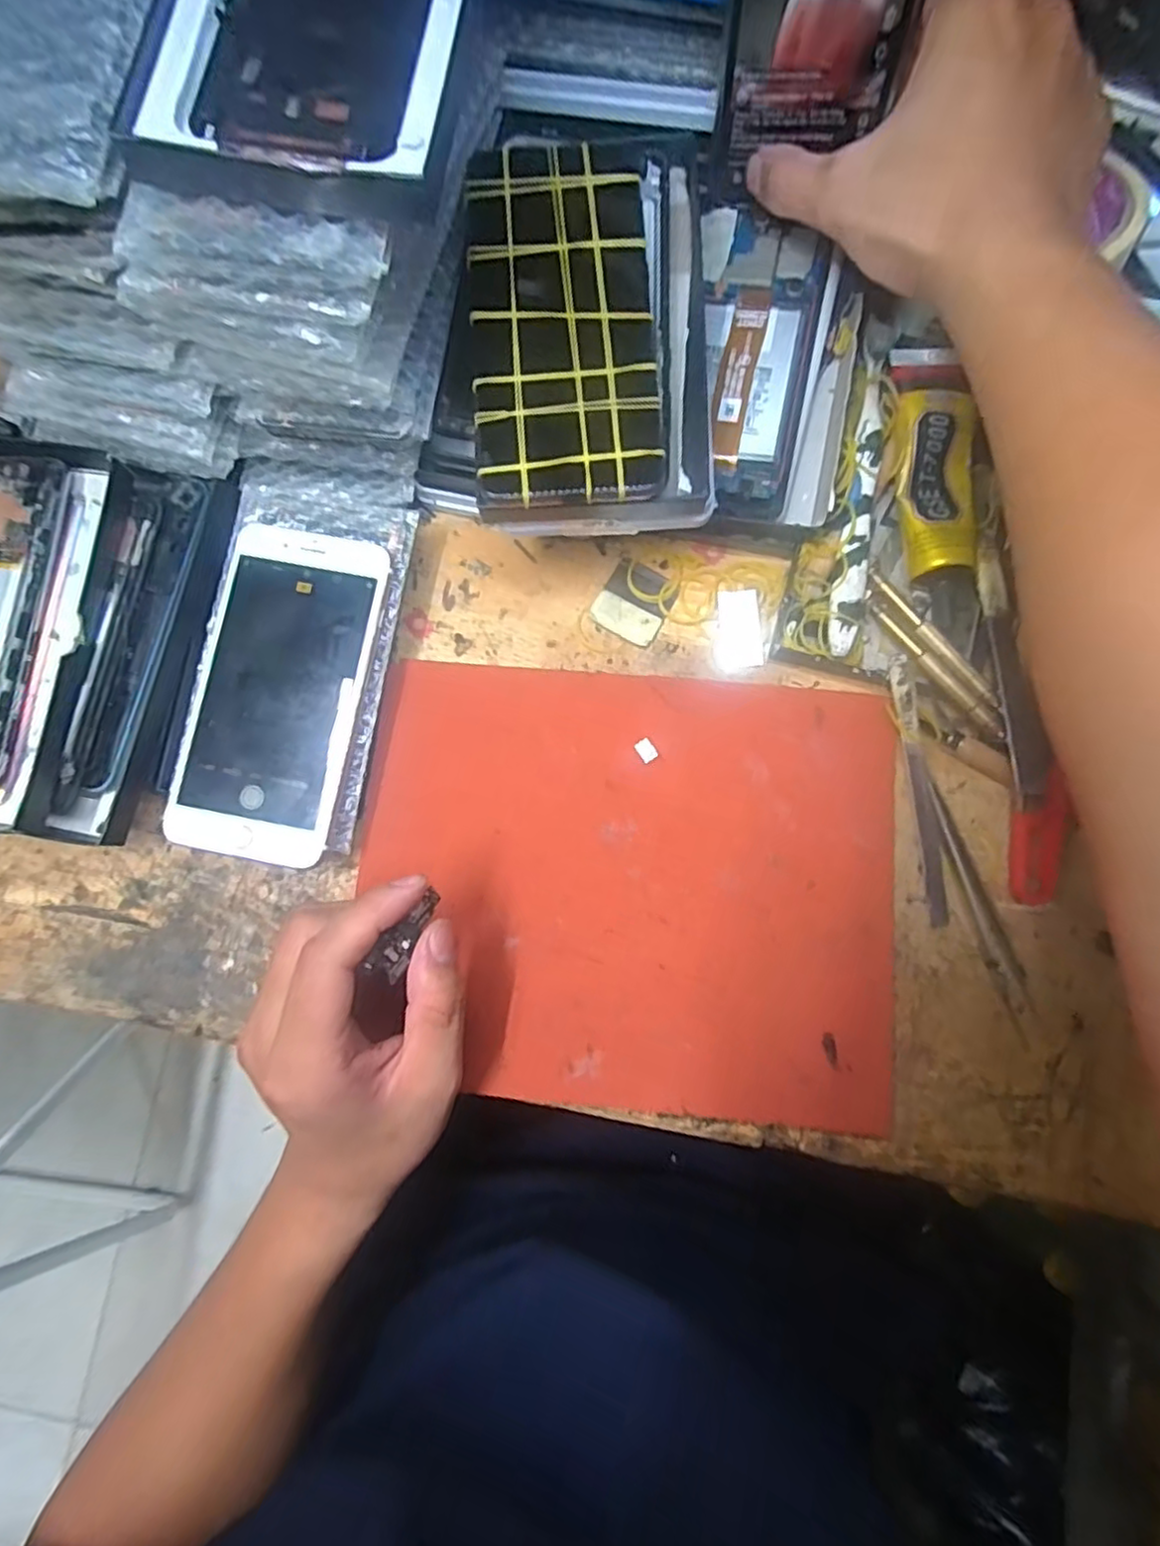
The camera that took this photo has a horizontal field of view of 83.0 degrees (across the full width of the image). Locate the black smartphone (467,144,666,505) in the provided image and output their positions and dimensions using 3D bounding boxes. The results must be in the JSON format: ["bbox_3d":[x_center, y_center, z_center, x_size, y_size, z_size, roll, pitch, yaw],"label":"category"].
[{"bbox_3d":[-0.007,-0.189,0.274,0.075,0.016,0.153,-5,82,2],"label":"black smartphone"}]

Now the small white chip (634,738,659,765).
[{"bbox_3d":[0.032,-0.011,0.321,0.009,0.004,0.011,-34,81,-5],"label":"small white chip"}]

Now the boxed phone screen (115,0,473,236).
[{"bbox_3d":[-0.083,-0.264,0.219,0.096,0.015,0.164,7,80,2],"label":"boxed phone screen"}]

